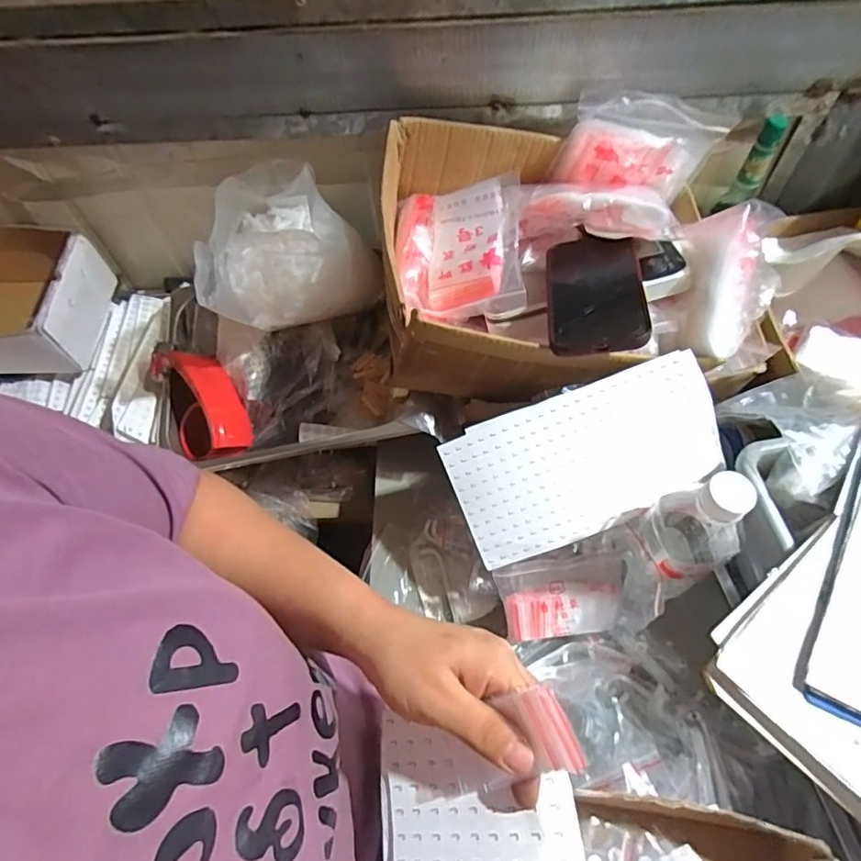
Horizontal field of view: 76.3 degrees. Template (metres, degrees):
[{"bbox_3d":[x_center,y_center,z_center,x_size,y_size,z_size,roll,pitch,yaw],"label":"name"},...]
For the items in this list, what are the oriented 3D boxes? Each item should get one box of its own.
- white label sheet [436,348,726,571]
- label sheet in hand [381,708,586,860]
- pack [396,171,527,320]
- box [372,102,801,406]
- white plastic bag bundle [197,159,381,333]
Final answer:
[{"bbox_3d":[0.143,0.025,0.502,0.246,0.021,0.124,-22,87,6],"label":"white label sheet"},{"bbox_3d":[0.023,0.224,0.300,0.115,0.010,0.114,-17,58,19],"label":"label sheet in hand"},{"bbox_3d":[0.029,-0.197,0.570,0.128,0.043,0.179,-1,61,3],"label":"pack"},{"bbox_3d":[0.155,-0.172,0.545,0.389,0.130,0.275,0,61,4],"label":"box"},{"bbox_3d":[-0.154,-0.189,0.580,0.188,0.161,0.128,-26,62,-11],"label":"white plastic bag bundle"}]

